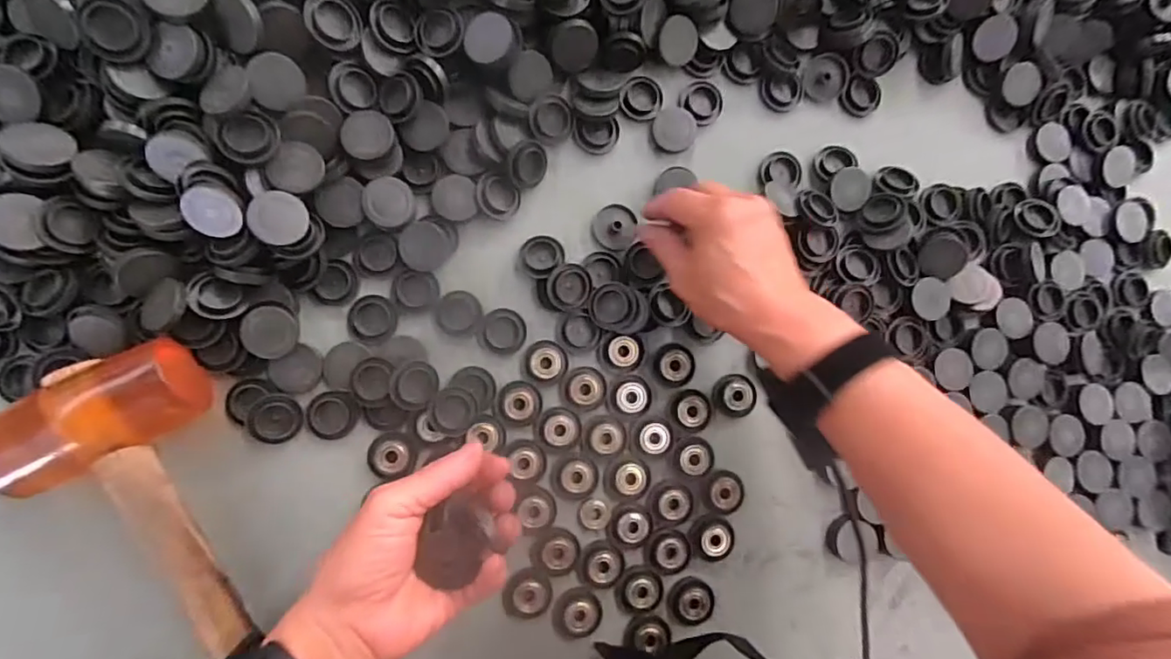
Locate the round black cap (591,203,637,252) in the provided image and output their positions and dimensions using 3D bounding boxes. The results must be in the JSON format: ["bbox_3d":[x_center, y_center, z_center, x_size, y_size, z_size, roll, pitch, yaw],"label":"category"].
[{"bbox_3d":[0.021,-0.075,0.405,0.032,0.005,0.032,10,86,-8],"label":"round black cap"}]

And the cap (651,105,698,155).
[{"bbox_3d":[0.067,-0.151,0.414,0.031,0.004,0.034,0,87,-8],"label":"cap"}]

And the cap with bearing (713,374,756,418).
[{"bbox_3d":[0.110,0.049,0.409,0.029,0.007,0.031,0,87,-8],"label":"cap with bearing"}]

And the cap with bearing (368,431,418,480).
[{"bbox_3d":[-0.130,0.084,0.374,0.031,0.012,0.027,-4,88,-8],"label":"cap with bearing"}]

